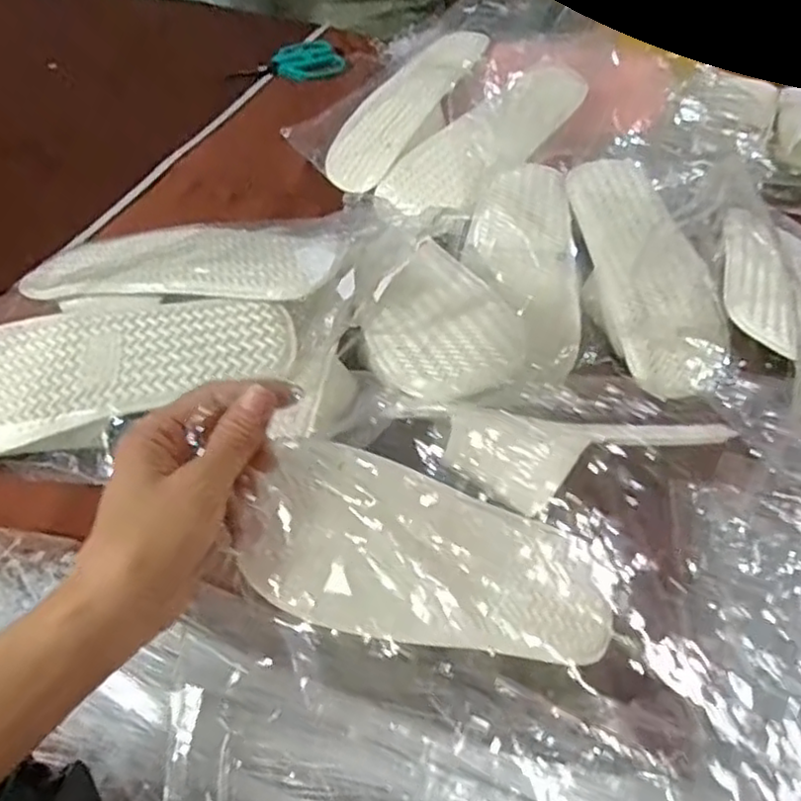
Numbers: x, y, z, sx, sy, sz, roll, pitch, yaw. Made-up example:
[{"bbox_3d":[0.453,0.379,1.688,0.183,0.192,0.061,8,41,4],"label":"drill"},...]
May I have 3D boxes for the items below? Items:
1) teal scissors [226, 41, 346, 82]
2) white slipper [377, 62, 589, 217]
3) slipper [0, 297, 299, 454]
[{"bbox_3d":[-0.135,-0.429,0.885,0.072,0.013,0.148,34,55,25],"label":"teal scissors"},{"bbox_3d":[0.086,-0.250,0.662,0.221,0.048,0.094,-34,54,3],"label":"white slipper"},{"bbox_3d":[-0.206,-0.017,0.483,0.256,0.049,0.112,-1,50,-4],"label":"slipper"}]

